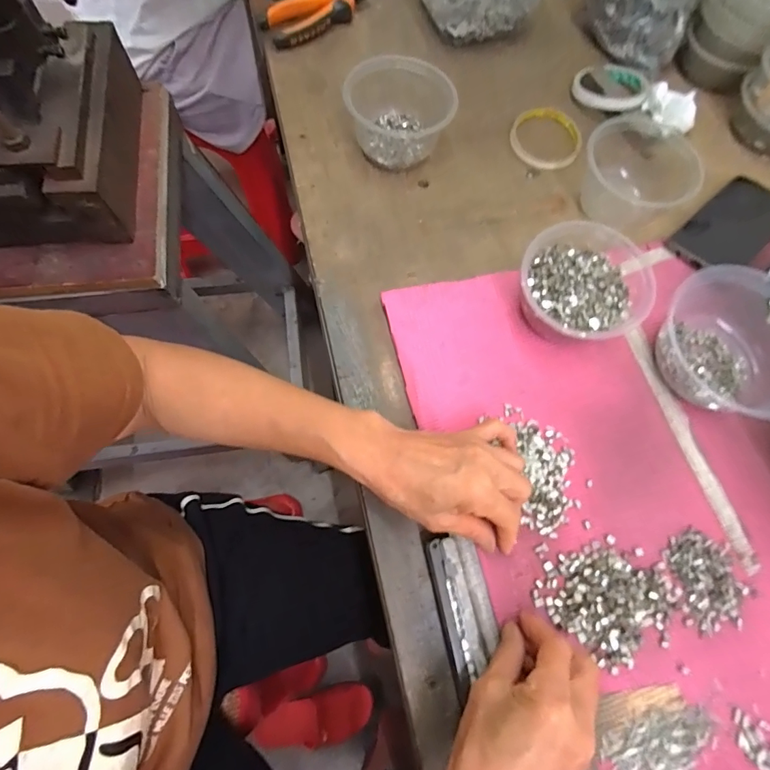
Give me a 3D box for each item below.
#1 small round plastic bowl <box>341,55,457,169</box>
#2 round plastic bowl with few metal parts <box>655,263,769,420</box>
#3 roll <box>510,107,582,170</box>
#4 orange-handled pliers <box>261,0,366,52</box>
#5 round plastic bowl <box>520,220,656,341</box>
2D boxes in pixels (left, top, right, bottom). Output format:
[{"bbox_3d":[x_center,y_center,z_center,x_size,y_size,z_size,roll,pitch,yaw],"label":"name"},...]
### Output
[{"bbox_3d":[0.014,-0.296,0.482,0.107,0.062,0.106,-39,76,-13],"label":"small round plastic bowl"},{"bbox_3d":[0.322,-0.046,0.398,0.162,0.060,0.134,-39,76,-14],"label":"round plastic bowl with few metal parts"},{"bbox_3d":[0.191,-0.295,0.522,0.081,0.007,0.089,0,70,-1],"label":"roll"},{"bbox_3d":[-0.060,-0.491,0.568,0.209,0.026,0.051,-39,76,-14],"label":"orange-handled pliers"},{"bbox_3d":[0.178,-0.089,0.404,0.108,0.064,0.107,0,70,-1],"label":"round plastic bowl"}]

